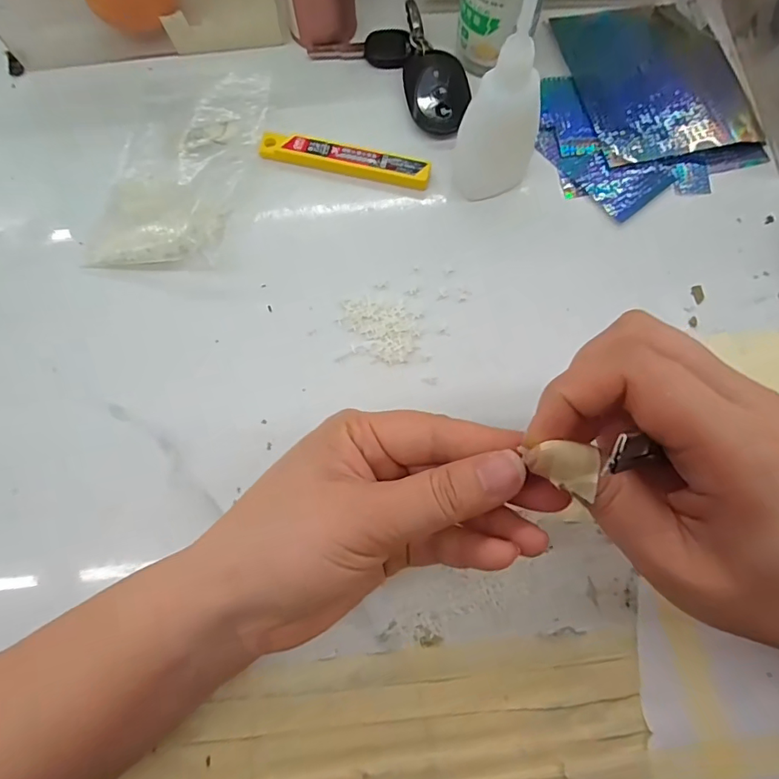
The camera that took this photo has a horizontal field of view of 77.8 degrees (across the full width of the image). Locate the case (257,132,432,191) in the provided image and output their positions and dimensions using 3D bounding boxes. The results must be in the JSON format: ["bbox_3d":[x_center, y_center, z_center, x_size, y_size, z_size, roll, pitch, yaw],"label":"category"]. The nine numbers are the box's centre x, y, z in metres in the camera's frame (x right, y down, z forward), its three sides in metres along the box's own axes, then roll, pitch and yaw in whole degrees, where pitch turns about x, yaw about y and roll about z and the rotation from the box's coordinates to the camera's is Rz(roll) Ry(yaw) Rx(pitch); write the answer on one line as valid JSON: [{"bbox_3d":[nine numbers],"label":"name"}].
[{"bbox_3d":[-0.027,-0.136,0.286,0.102,0.007,0.018,14,74,5],"label":"case"}]

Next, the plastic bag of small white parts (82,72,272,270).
[{"bbox_3d":[-0.122,-0.126,0.278,0.080,0.018,0.128,12,74,4],"label":"plastic bag of small white parts"}]

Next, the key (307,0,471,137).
[{"bbox_3d":[0.007,-0.197,0.301,0.069,0.011,0.103,-30,76,-8],"label":"key"}]

